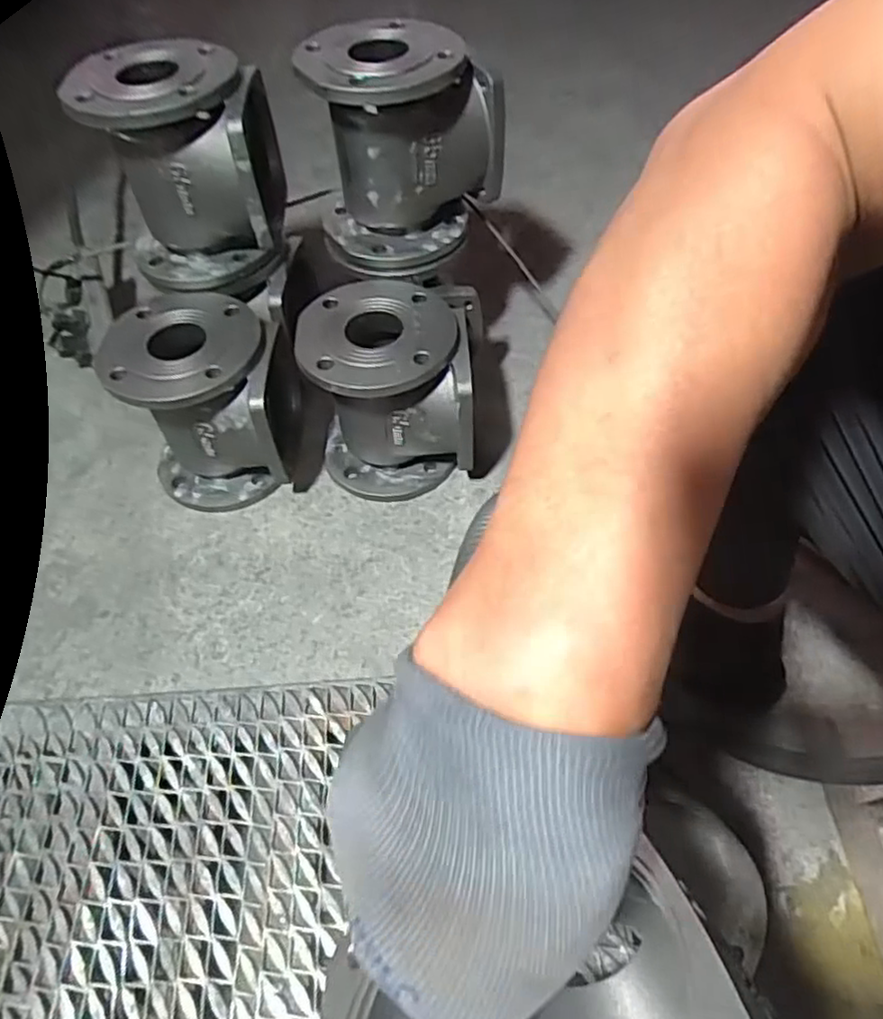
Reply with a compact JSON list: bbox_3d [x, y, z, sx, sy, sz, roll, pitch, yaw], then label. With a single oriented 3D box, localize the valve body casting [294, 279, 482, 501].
[{"bbox_3d":[-0.051,-0.151,0.823,0.202,0.209,0.193,-3,53,0],"label":"valve body casting"}]

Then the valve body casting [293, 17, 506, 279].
[{"bbox_3d":[-0.043,-0.395,0.746,0.179,0.221,0.146,-32,59,-20],"label":"valve body casting"}]

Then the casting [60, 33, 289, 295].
[{"bbox_3d":[-0.274,-0.371,0.747,0.168,0.211,0.143,-2,53,1],"label":"casting"}]

